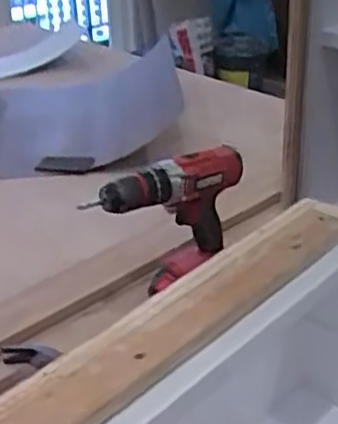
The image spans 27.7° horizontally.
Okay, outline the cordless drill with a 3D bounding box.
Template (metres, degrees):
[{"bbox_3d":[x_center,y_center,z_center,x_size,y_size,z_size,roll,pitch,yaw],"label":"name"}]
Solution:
[{"bbox_3d":[-0.004,0.033,0.910,0.208,0.207,0.066,-22,34,-30],"label":"cordless drill"}]

